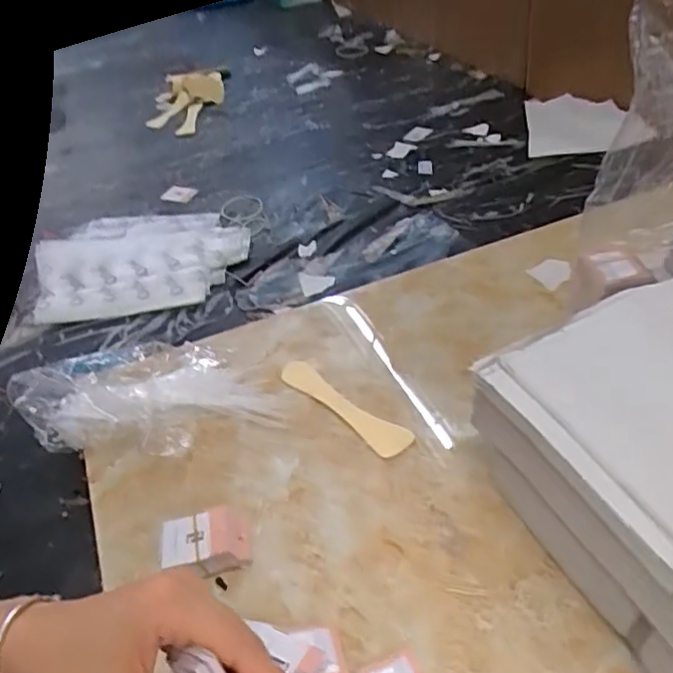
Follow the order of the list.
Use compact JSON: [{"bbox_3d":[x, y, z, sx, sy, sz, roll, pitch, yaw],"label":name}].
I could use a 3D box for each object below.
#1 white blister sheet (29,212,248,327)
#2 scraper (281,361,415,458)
[{"bbox_3d":[-0.244,-0.111,0.831,0.252,0.030,0.255,-4,36,2],"label":"white blister sheet"},{"bbox_3d":[0.004,0.063,0.586,0.032,0.007,0.155,-35,48,-28],"label":"scraper"}]

